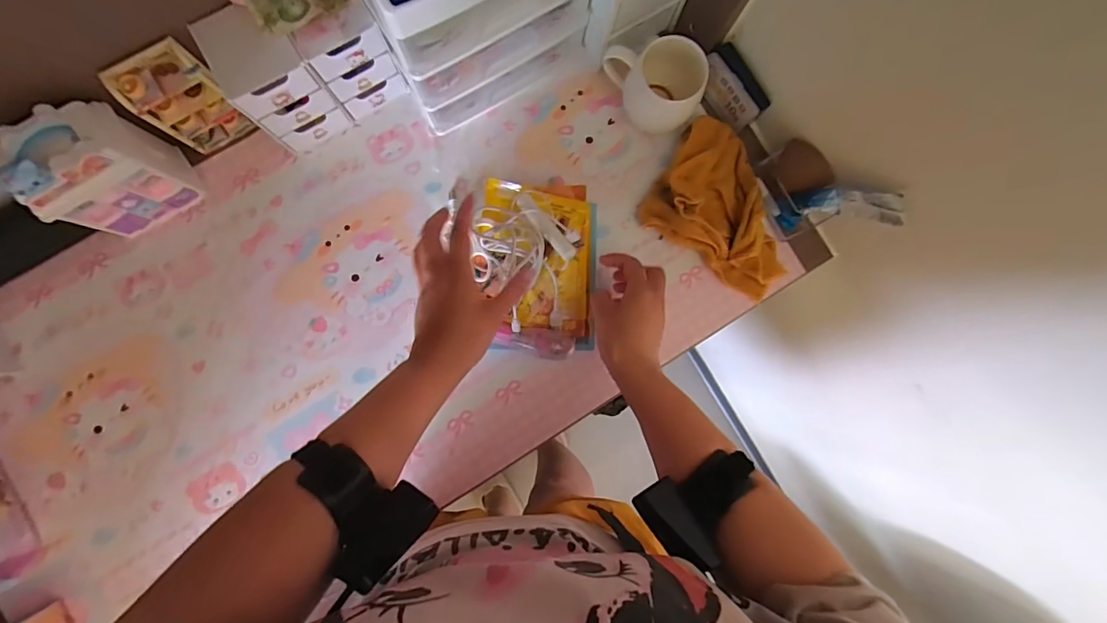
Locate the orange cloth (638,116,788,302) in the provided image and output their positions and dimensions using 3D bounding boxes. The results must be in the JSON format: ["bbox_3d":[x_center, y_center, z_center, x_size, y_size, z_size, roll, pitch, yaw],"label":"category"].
[{"bbox_3d":[0.220,-0.126,0.578,0.197,0.049,0.150,35,85,-2],"label":"orange cloth"}]

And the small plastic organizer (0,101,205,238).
[{"bbox_3d":[-0.472,-0.144,0.487,0.110,0.144,0.070,-31,90,-5],"label":"small plastic organizer"}]

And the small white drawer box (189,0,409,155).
[{"bbox_3d":[-0.264,-0.267,0.511,0.166,0.131,0.084,-31,90,-5],"label":"small white drawer box"}]

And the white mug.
[{"bbox_3d":[0.116,-0.274,0.562,0.118,0.083,0.076,24,86,-2],"label":"white mug"}]

